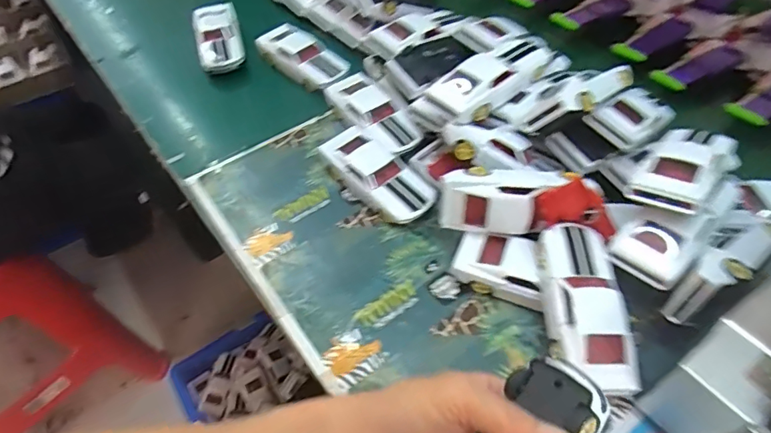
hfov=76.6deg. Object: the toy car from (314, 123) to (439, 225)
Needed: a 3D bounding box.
[{"bbox_3d":[-0.007,-0.042,0.494,0.057,0.034,0.131,-34,59,-24],"label":"toy car"}]

